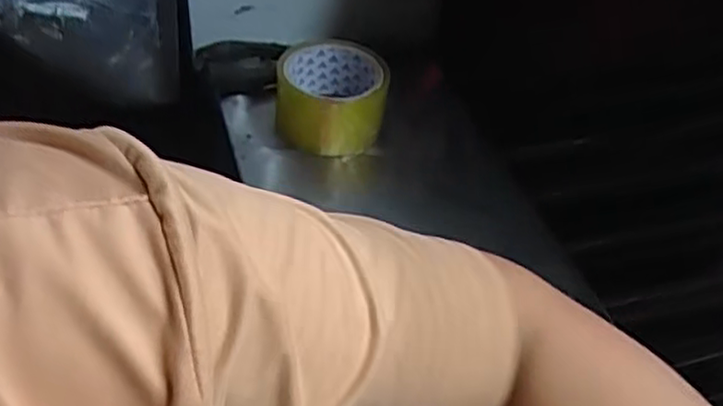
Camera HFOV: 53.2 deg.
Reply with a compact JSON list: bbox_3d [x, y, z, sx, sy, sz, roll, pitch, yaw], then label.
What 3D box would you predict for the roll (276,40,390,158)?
[{"bbox_3d":[-0.028,-0.090,0.645,0.096,0.074,0.102,3,44,-3],"label":"roll"}]

